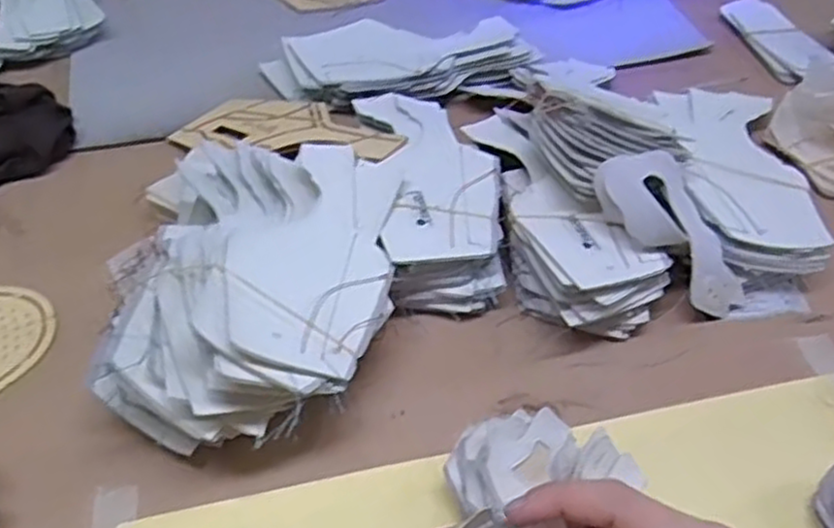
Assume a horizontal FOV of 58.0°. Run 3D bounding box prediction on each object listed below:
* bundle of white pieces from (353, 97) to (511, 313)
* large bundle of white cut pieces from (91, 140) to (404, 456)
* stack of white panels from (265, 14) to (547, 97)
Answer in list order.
[{"bbox_3d":[0.012,-0.056,0.541,0.085,0.052,0.198,-6,51,-6],"label":"bundle of white pieces"},{"bbox_3d":[-0.102,0.006,0.462,0.170,0.094,0.220,3,50,1],"label":"large bundle of white cut pieces"},{"bbox_3d":[-0.010,-0.178,0.659,0.226,0.026,0.107,-16,53,-14],"label":"stack of white panels"}]

